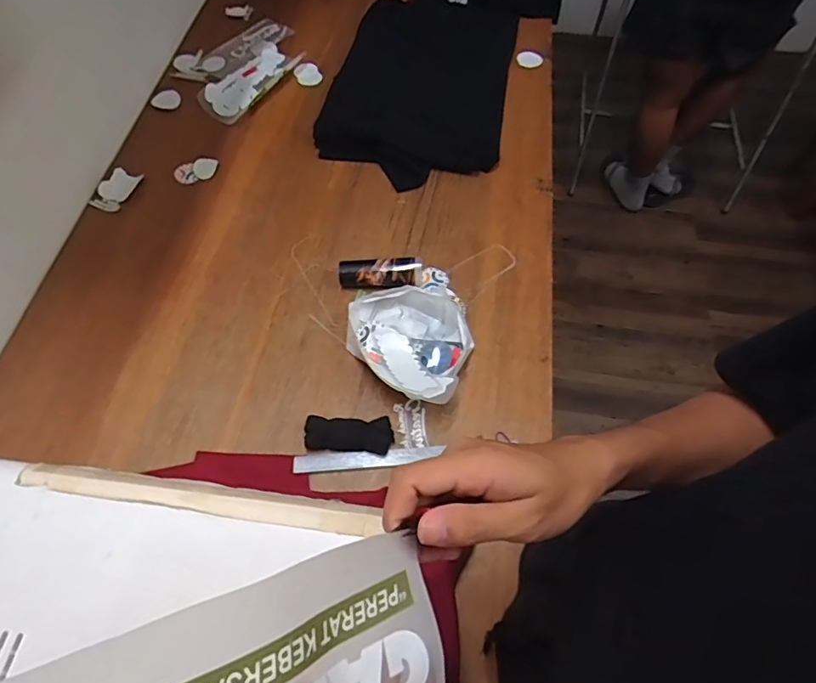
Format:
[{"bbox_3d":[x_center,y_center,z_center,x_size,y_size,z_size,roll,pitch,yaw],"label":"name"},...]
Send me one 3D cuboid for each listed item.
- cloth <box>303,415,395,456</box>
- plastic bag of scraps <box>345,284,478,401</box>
[{"bbox_3d":[-0.087,0.139,0.776,0.127,0.025,0.052,6,61,4],"label":"cloth"},{"bbox_3d":[0.000,-0.004,0.830,0.201,0.065,0.182,24,64,13],"label":"plastic bag of scraps"}]

